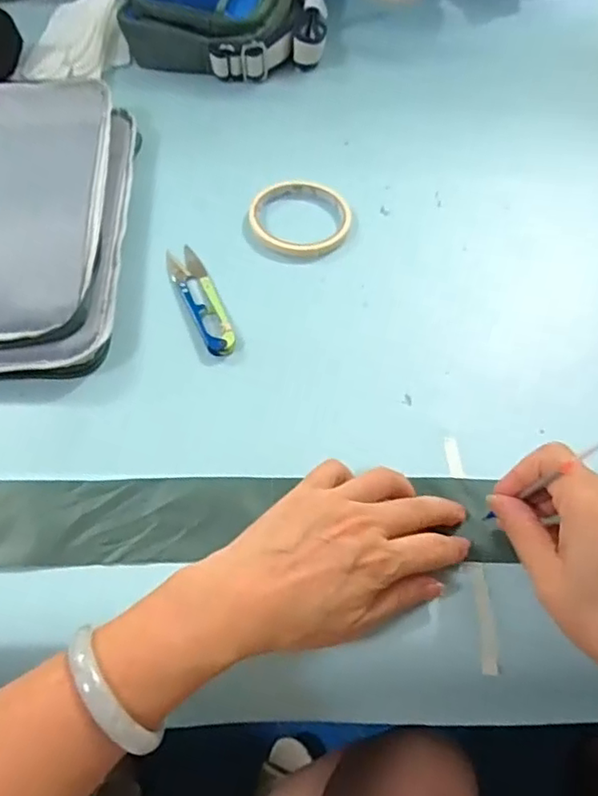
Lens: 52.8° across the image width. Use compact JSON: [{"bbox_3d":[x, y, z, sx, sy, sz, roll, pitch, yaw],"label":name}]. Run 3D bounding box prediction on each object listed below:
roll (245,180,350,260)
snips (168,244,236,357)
[{"bbox_3d":[0.001,-0.160,0.532,0.086,0.007,0.087,1,57,-2],"label":"roll"},{"bbox_3d":[-0.078,-0.081,0.479,0.027,0.011,0.118,-20,60,-15],"label":"snips"}]

